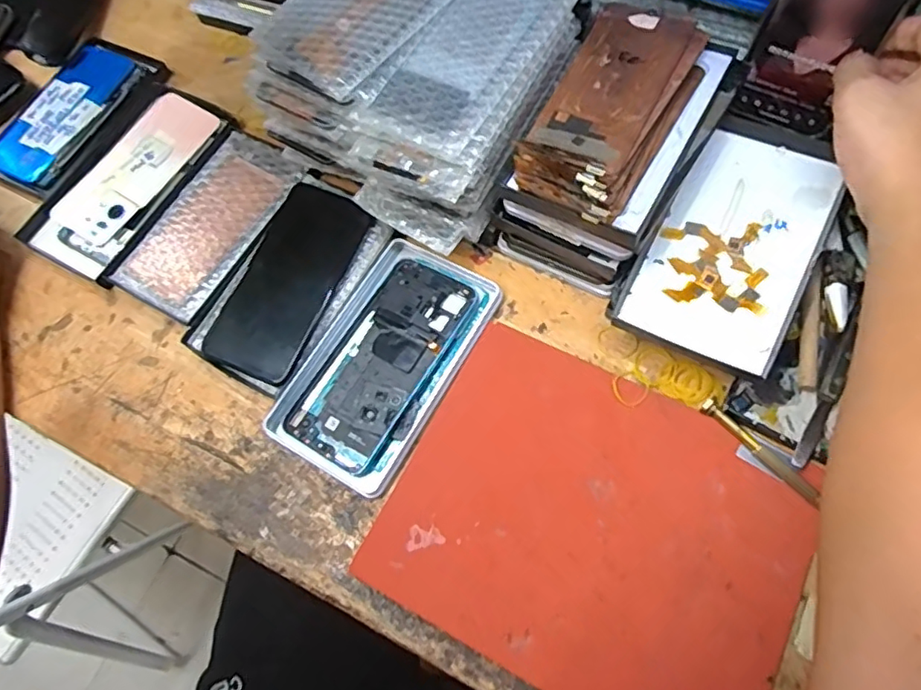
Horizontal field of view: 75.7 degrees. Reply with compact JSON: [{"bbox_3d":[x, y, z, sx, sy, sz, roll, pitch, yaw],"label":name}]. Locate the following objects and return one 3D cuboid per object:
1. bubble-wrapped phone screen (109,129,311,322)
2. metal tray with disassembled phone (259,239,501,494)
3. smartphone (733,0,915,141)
[{"bbox_3d":[-0.207,-0.103,0.496,0.089,0.010,0.167,27,71,13],"label":"bubble-wrapped phone screen"},{"bbox_3d":[-0.054,0.011,0.448,0.103,0.015,0.185,29,72,13],"label":"metal tray with disassembled phone"},{"bbox_3d":[0.239,-0.209,0.388,0.072,0.151,0.007,27,60,13],"label":"smartphone"}]

